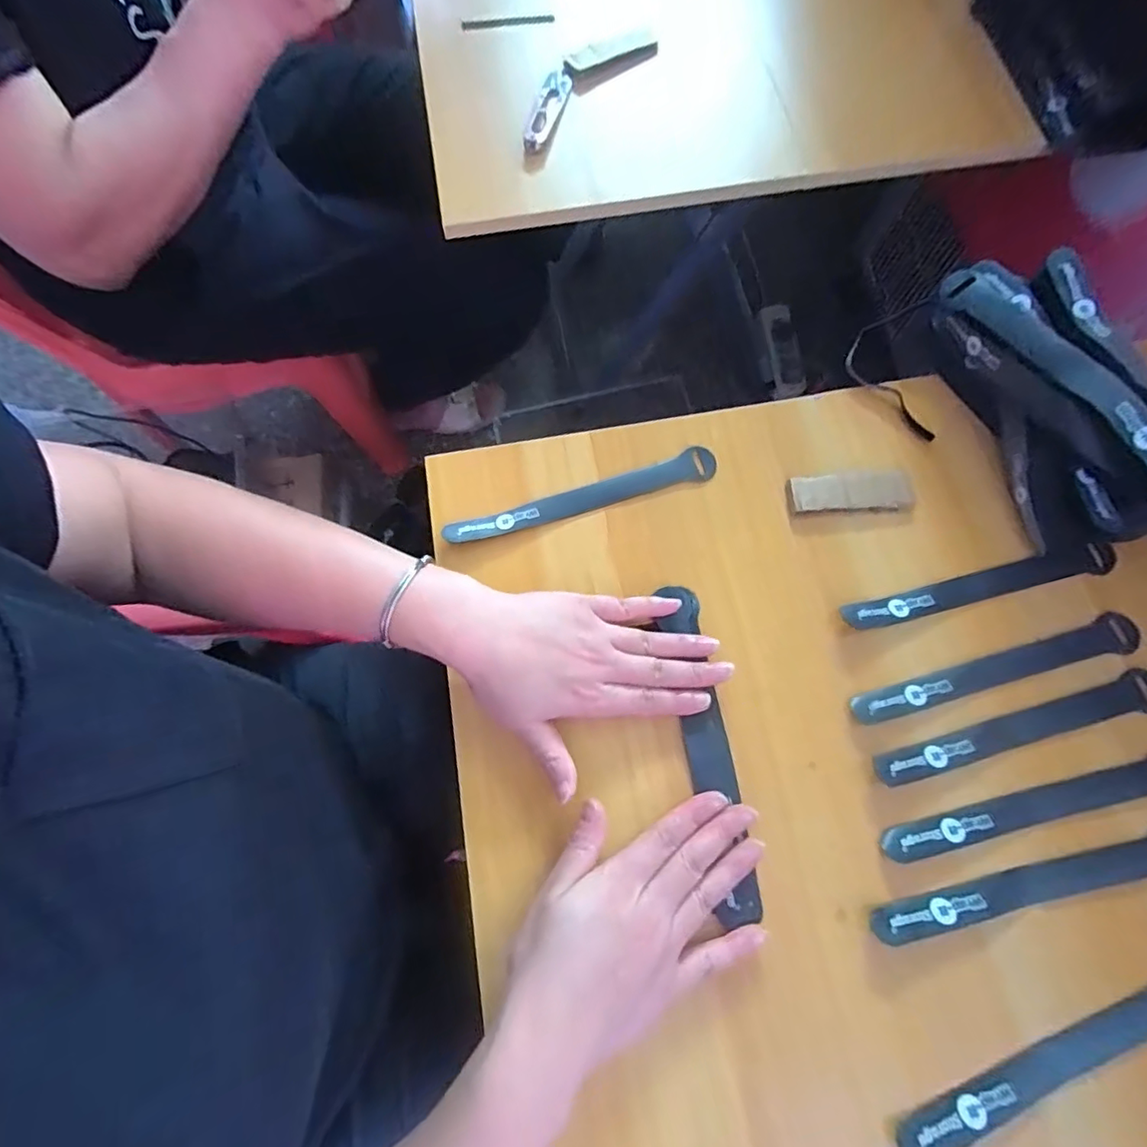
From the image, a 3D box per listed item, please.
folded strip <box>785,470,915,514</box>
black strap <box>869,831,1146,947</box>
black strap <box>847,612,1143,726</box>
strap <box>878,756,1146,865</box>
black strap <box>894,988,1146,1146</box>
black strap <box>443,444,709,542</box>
[{"bbox_3d":[0.196,-0.058,0.392,0.089,0.004,0.031,-5,71,-2],"label":"folded strip"},{"bbox_3d":[0.266,0.178,0.318,0.203,0.005,0.023,-7,61,-8],"label":"black strap"},{"bbox_3d":[0.276,0.061,0.361,0.206,0.004,0.025,-12,71,-8],"label":"black strap"},{"bbox_3d":[0.282,0.138,0.333,0.206,0.004,0.023,-9,67,-8],"label":"strap"},{"bbox_3d":[0.259,0.252,0.292,0.204,0.006,0.026,-16,60,-9],"label":"black strap"},{"bbox_3d":[0.008,-0.053,0.395,0.198,0.006,0.023,-19,72,-7],"label":"black strap"}]

